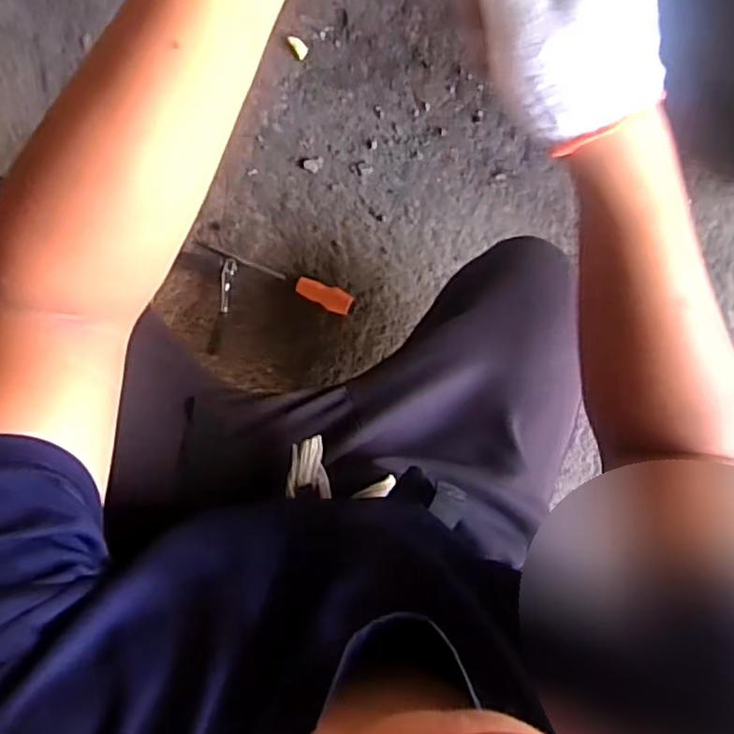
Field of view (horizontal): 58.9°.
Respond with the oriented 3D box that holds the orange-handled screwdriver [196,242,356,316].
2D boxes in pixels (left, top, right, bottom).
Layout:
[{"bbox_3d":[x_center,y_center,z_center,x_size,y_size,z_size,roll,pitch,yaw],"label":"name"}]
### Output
[{"bbox_3d":[-0.130,-0.139,0.961,0.240,0.024,0.033,26,90,-2],"label":"orange-handled screwdriver"}]

